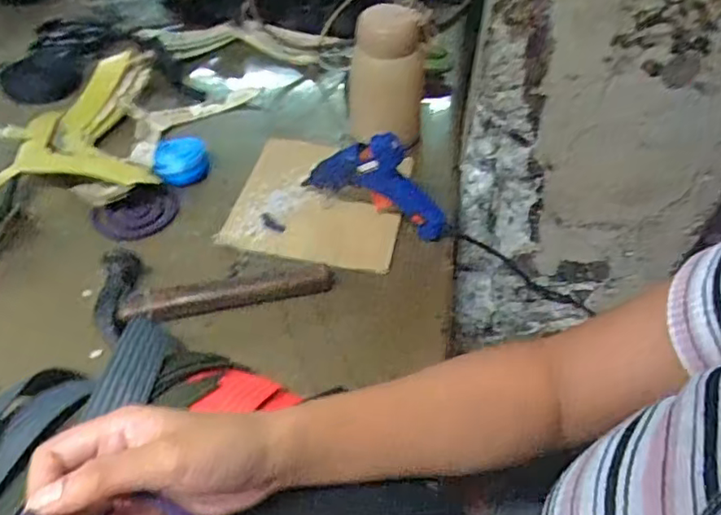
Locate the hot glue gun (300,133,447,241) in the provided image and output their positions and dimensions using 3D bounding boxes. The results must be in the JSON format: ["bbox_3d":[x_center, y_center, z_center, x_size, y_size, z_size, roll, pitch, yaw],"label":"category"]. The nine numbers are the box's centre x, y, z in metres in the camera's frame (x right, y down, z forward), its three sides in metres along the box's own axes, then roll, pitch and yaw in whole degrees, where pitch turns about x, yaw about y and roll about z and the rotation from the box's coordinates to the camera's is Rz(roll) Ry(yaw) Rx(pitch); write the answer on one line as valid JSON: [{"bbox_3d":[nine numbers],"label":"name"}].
[{"bbox_3d":[0.012,-0.072,0.525,0.135,0.095,0.028,22,52,19],"label":"hot glue gun"}]

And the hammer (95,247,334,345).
[{"bbox_3d":[-0.123,0.016,0.489,0.182,0.027,0.081,-15,50,-13],"label":"hammer"}]

